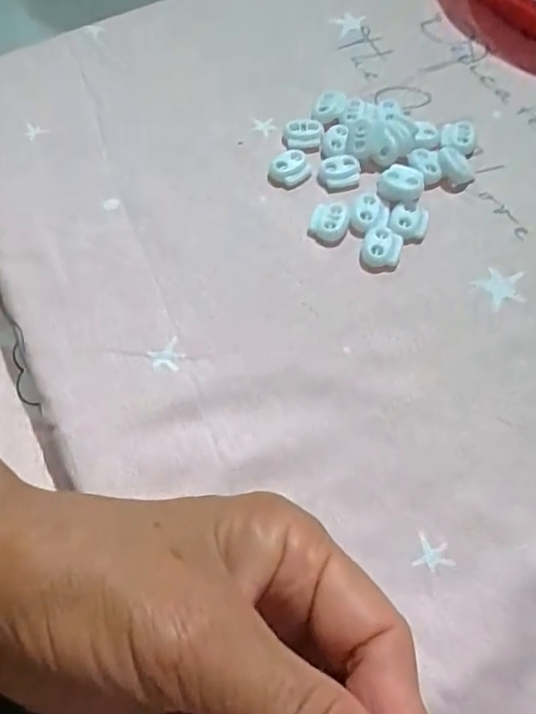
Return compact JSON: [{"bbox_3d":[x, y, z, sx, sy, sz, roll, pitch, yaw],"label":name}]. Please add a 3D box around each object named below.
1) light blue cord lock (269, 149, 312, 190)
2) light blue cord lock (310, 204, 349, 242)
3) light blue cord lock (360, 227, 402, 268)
[{"bbox_3d":[0.012,-0.100,0.288,0.022,0.007,0.018,-41,68,-17],"label":"light blue cord lock"},{"bbox_3d":[0.031,-0.068,0.272,0.018,0.005,0.021,9,63,7],"label":"light blue cord lock"},{"bbox_3d":[0.055,-0.053,0.264,0.018,0.005,0.021,17,64,11],"label":"light blue cord lock"}]

